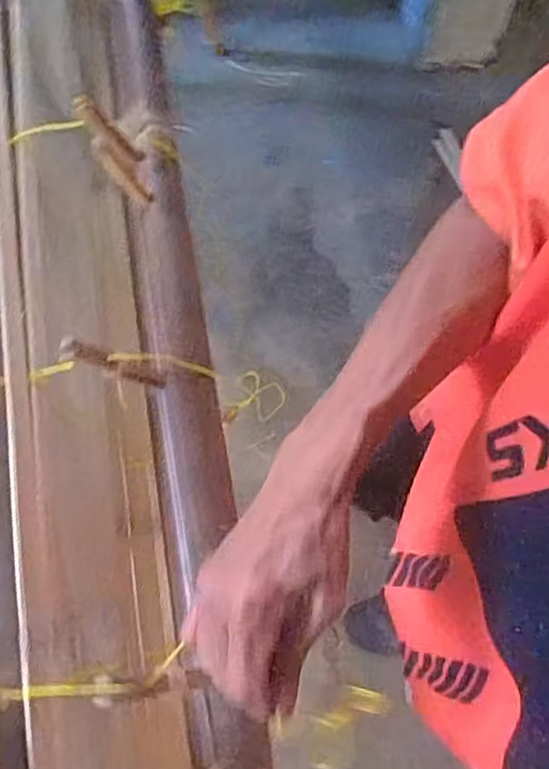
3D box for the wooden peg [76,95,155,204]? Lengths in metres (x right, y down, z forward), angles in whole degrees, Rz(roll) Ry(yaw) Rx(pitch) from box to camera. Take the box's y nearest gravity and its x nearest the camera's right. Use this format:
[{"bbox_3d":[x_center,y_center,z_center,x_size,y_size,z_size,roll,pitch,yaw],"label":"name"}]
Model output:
[{"bbox_3d":[-0.123,-0.189,0.486,0.015,0.072,0.017,-12,67,25],"label":"wooden peg"}]

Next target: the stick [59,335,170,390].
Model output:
[{"bbox_3d":[-0.099,-0.012,0.413,0.014,0.082,0.014,-18,64,36],"label":"stick"}]

